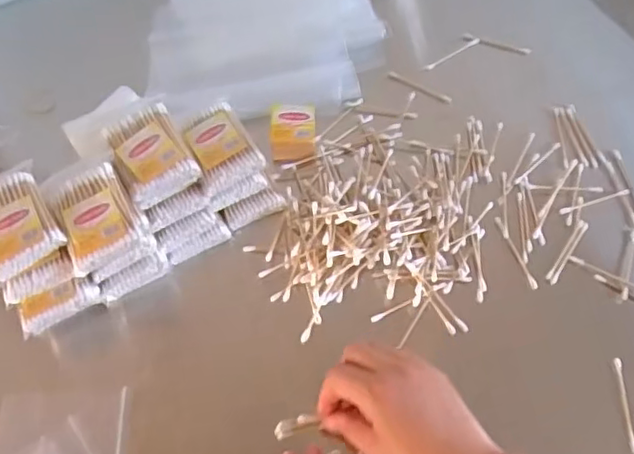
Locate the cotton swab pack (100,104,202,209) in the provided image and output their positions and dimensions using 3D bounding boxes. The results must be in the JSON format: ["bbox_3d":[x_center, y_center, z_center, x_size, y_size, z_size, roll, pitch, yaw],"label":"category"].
[{"bbox_3d":[-0.134,-0.057,0.505,0.053,0.033,0.071,-25,66,-14],"label":"cotton swab pack"}]

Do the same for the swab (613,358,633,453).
[{"bbox_3d":[0.246,0.141,0.491,0.007,0.004,0.073,2,63,0],"label":"swab"}]

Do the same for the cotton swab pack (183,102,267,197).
[{"bbox_3d":[-0.081,-0.069,0.525,0.052,0.018,0.074,-23,66,-13],"label":"cotton swab pack"}]

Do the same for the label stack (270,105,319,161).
[{"bbox_3d":[-0.022,-0.089,0.578,0.043,0.016,0.054,0,63,-2],"label":"label stack"}]

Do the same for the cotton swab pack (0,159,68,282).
[{"bbox_3d":[-0.231,-0.007,0.466,0.056,0.014,0.081,-30,67,-16],"label":"cotton swab pack"}]

